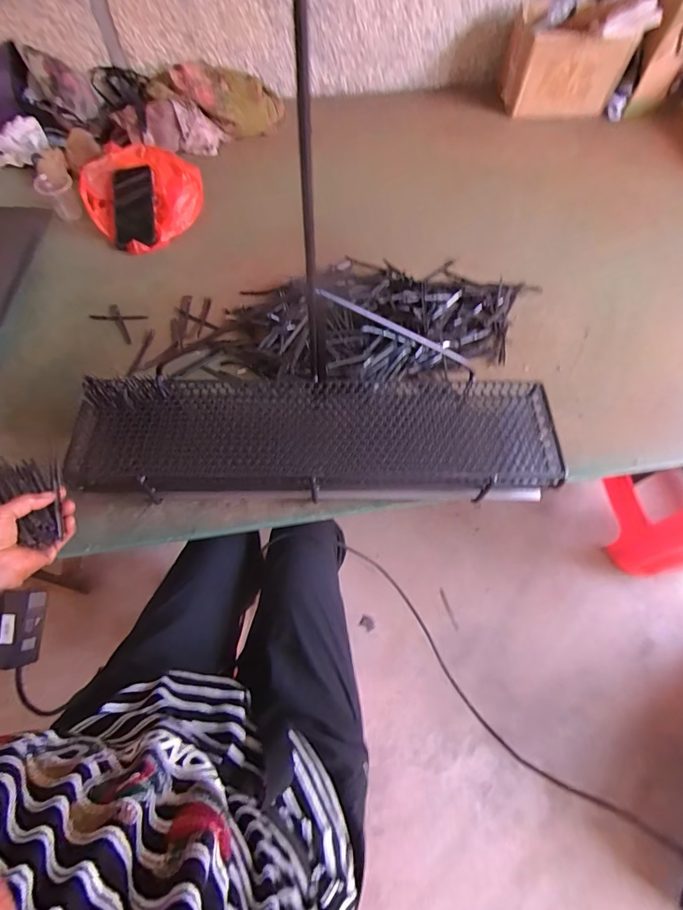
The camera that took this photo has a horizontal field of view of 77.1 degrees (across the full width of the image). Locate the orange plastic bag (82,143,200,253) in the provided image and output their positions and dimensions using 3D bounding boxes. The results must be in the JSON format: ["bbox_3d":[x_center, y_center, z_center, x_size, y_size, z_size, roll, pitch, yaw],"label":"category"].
[{"bbox_3d":[-0.372,-0.474,0.790,0.194,0.077,0.187,29,67,12],"label":"orange plastic bag"}]

